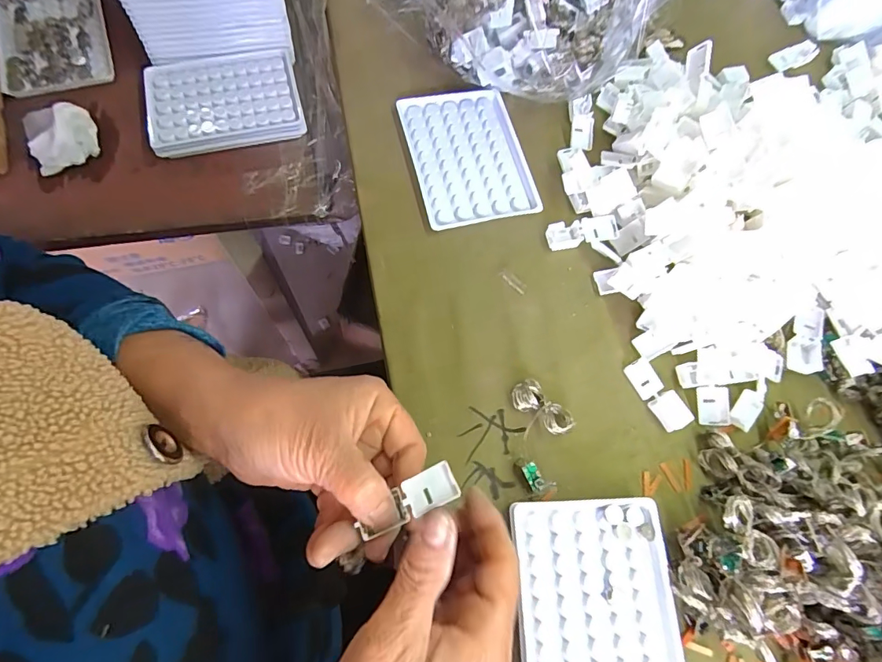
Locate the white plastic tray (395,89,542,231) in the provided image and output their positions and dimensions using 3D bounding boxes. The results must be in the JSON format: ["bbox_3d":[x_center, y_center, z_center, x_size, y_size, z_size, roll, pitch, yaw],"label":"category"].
[{"bbox_3d":[0.023,-0.146,0.384,0.094,0.010,0.123,-12,73,-10],"label":"white plastic tray"}]

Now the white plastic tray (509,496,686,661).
[{"bbox_3d":[0.096,0.172,0.278,0.096,0.015,0.130,-1,71,-6],"label":"white plastic tray"}]

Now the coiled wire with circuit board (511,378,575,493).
[{"bbox_3d":[0.071,0.070,0.314,0.038,0.012,0.073,-1,71,-6],"label":"coiled wire with circuit board"}]

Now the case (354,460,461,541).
[{"bbox_3d":[-0.016,0.089,0.237,0.052,0.007,0.020,-33,74,-4],"label":"case"}]

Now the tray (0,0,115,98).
[{"bbox_3d":[-0.366,-0.276,0.433,0.091,0.017,0.125,-17,74,-11],"label":"tray"}]

